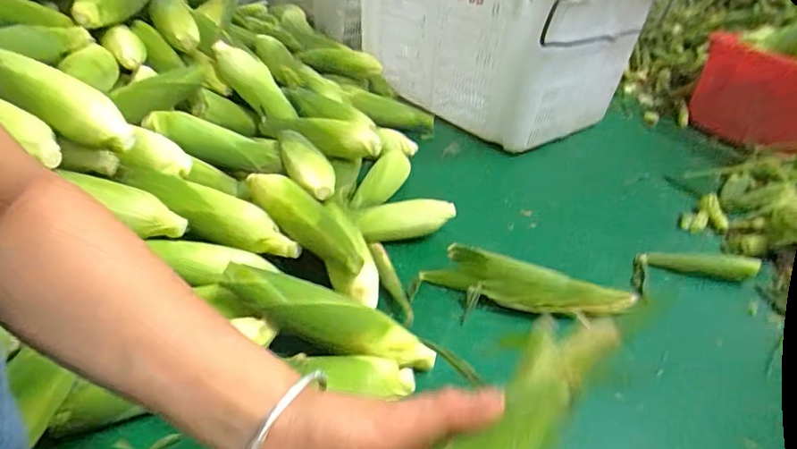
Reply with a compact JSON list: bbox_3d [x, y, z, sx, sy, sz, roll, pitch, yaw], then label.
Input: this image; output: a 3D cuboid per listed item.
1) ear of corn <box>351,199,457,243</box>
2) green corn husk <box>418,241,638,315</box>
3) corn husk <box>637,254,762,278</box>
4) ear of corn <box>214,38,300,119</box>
[{"bbox_3d":[0.008,-0.006,0.836,0.169,0.051,0.050,-4,37,-15],"label":"ear of corn"},{"bbox_3d":[0.195,0.090,0.732,0.308,0.060,0.062,10,35,3],"label":"green corn husk"},{"bbox_3d":[0.506,0.068,0.844,0.196,0.032,0.042,10,35,4],"label":"corn husk"},{"bbox_3d":[-0.281,-0.277,0.990,0.197,0.058,0.063,46,38,-8],"label":"ear of corn"}]

